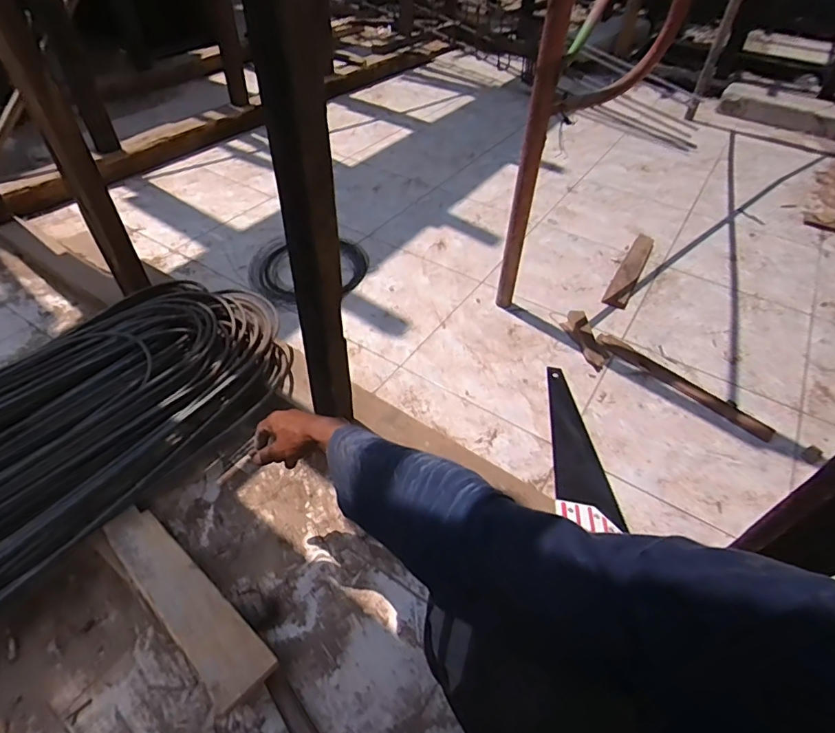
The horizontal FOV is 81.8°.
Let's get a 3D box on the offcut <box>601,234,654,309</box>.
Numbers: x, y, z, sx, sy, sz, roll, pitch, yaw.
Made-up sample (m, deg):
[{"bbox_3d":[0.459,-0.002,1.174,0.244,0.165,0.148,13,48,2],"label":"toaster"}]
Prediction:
[{"bbox_3d":[0.622,-0.288,1.405,0.066,0.033,0.381,25,51,18],"label":"offcut"}]

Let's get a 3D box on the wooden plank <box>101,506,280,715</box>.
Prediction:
[{"bbox_3d":[-0.346,0.322,0.700,0.380,0.019,0.077,31,45,30],"label":"wooden plank"}]

